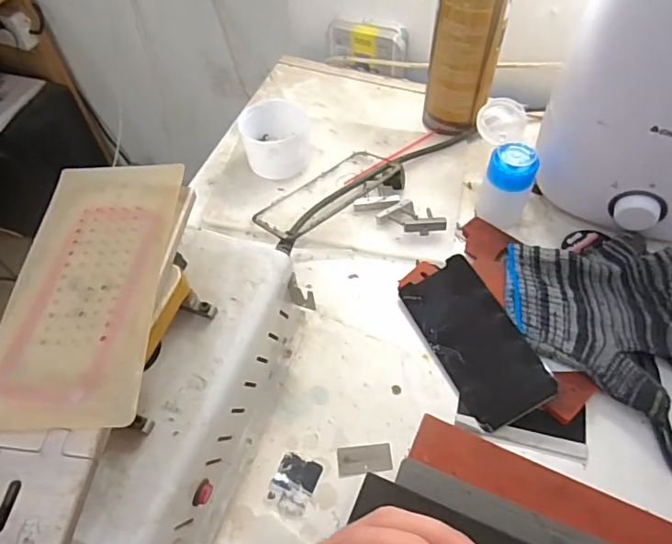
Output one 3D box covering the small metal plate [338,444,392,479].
[{"bbox_3d":[0.021,0.134,0.376,0.038,0.004,0.020,-5,55,-2],"label":"small metal plate"}]

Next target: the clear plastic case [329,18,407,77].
[{"bbox_3d":[0.038,-0.263,0.616,0.091,0.050,0.026,15,57,12],"label":"clear plastic case"}]

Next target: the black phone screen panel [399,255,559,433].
[{"bbox_3d":[0.109,0.052,0.415,0.064,0.004,0.132,-32,61,4],"label":"black phone screen panel"}]

